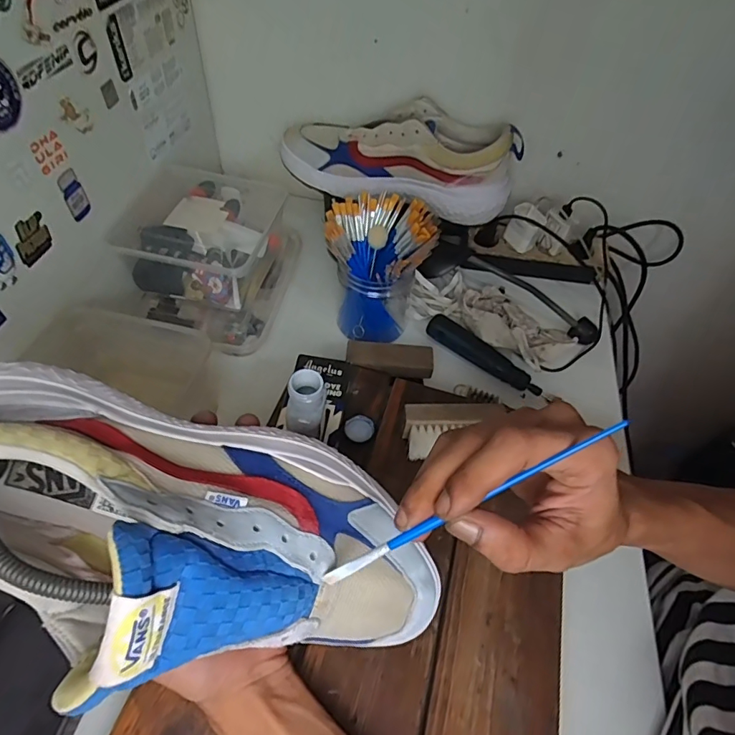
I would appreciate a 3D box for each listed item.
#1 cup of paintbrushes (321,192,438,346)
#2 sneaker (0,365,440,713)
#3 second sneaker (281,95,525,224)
[{"bbox_3d":[0.011,-0.111,0.538,0.110,0.140,0.102,2,52,-3],"label":"cup of paintbrushes"},{"bbox_3d":[-0.086,0.085,0.240,0.281,0.106,0.134,21,50,-14],"label":"sneaker"},{"bbox_3d":[0.041,-0.271,0.597,0.291,0.094,0.088,11,52,4],"label":"second sneaker"}]

